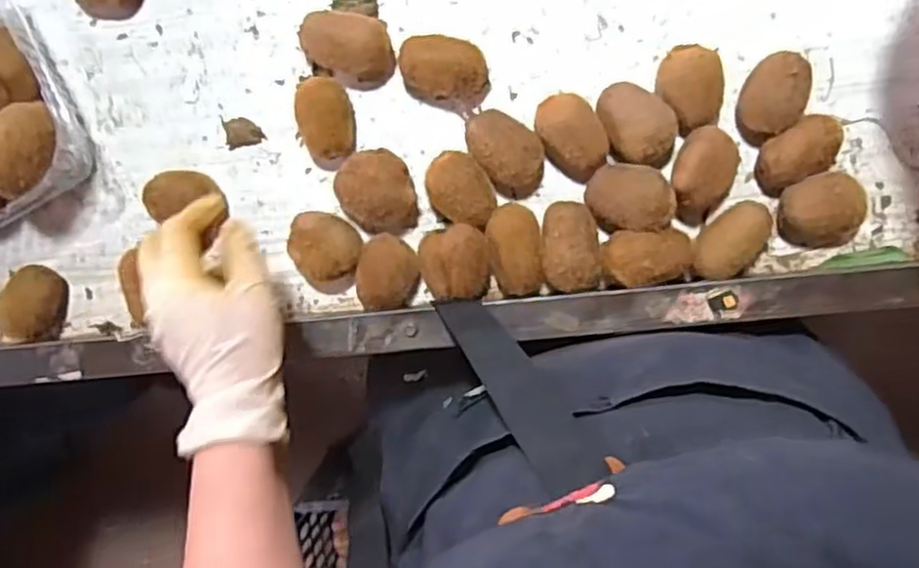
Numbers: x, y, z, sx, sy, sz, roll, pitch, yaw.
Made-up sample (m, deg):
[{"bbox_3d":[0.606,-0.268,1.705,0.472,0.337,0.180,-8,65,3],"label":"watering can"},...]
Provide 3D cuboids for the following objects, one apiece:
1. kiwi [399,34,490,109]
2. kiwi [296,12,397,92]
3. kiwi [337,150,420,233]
[{"bbox_3d":[-0.010,-0.151,0.506,0.061,0.034,0.043,8,95,2],"label":"kiwi"},{"bbox_3d":[-0.079,-0.168,0.509,0.066,0.036,0.044,19,95,1],"label":"kiwi"},{"bbox_3d":[-0.059,-0.065,0.514,0.055,0.035,0.063,-31,92,5],"label":"kiwi"}]

